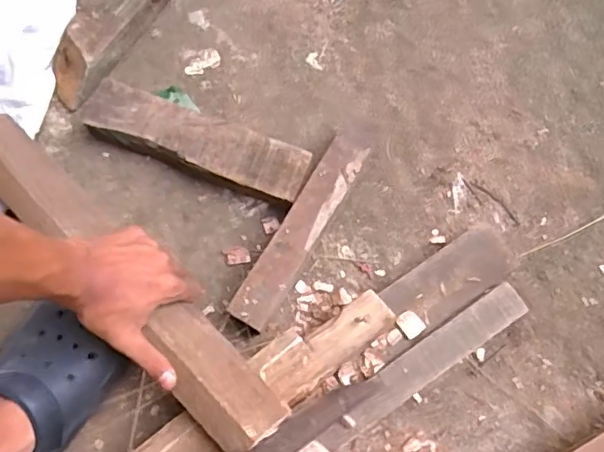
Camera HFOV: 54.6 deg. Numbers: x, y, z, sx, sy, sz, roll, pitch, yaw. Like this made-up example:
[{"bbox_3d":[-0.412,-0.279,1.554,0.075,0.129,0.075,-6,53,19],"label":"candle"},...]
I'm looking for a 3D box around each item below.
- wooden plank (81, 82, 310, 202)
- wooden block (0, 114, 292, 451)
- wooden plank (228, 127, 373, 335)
[{"bbox_3d":[-0.124,-0.093,0.668,0.269,0.048,0.071,20,78,6],"label":"wooden plank"},{"bbox_3d":[-0.210,0.019,0.570,0.508,0.058,0.061,42,81,19],"label":"wooden block"},{"bbox_3d":[0.002,-0.003,0.604,0.041,0.011,0.235,30,79,8],"label":"wooden plank"}]

